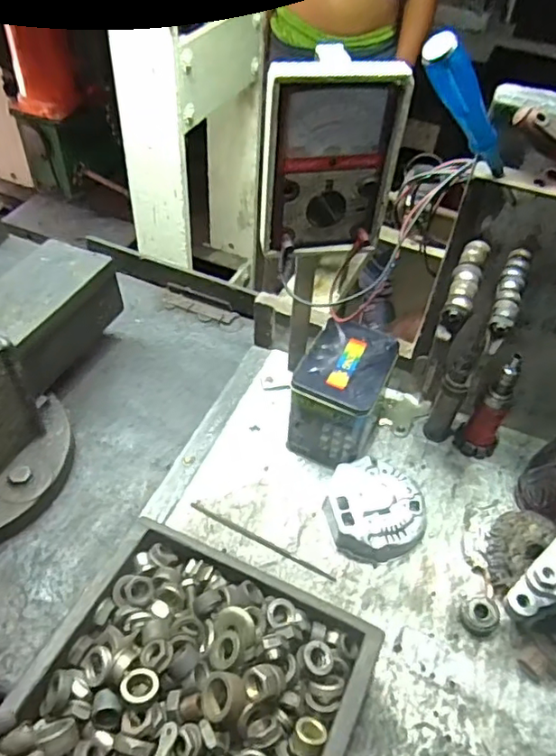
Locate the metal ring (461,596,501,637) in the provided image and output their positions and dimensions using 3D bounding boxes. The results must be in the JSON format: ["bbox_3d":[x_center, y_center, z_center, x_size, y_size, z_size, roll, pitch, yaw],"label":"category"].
[{"bbox_3d":[0.206,0.242,0.586,0.038,0.020,0.033,-4,49,-7],"label":"metal ring"}]

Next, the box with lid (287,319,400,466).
[{"bbox_3d":[0.077,0.023,0.703,0.094,0.130,0.126,23,52,16],"label":"box with lid"}]

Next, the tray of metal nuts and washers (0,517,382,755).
[{"bbox_3d":[-0.070,0.254,0.449,0.243,0.047,0.250,20,51,14],"label":"tray of metal nuts and washers"}]

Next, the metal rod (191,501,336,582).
[{"bbox_3d":[-0.019,0.180,0.644,0.180,0.004,0.008,24,52,17],"label":"metal rod"}]

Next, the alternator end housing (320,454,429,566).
[{"bbox_3d":[0.111,0.148,0.656,0.108,0.037,0.112,2,49,-2],"label":"alternator end housing"}]

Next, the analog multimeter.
[{"bbox_3d":[0.045,-0.206,0.545,0.128,0.171,0.050,-7,50,-11],"label":"analog multimeter"}]

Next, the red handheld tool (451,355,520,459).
[{"bbox_3d":[0.259,0.033,0.693,0.050,0.152,0.056,27,53,19],"label":"red handheld tool"}]

